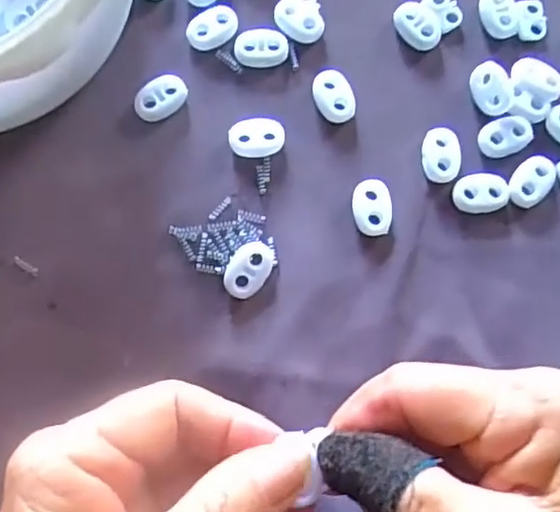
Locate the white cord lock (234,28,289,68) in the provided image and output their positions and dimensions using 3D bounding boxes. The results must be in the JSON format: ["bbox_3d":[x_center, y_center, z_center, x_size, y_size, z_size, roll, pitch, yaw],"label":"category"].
[{"bbox_3d":[-0.008,-0.088,0.266,0.022,0.004,0.016,-5,81,-4],"label":"white cord lock"}]

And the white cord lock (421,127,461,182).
[{"bbox_3d":[0.066,-0.042,0.261,0.015,0.004,0.023,3,81,-2],"label":"white cord lock"}]

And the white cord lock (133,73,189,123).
[{"bbox_3d":[-0.049,-0.065,0.261,0.023,0.006,0.015,-38,85,-8],"label":"white cord lock"}]

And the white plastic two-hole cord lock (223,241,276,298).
[{"bbox_3d":[-0.012,0.005,0.248,0.016,0.006,0.024,30,81,2],"label":"white plastic two-hole cord lock"}]

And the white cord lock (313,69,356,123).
[{"bbox_3d":[0.023,-0.066,0.265,0.015,0.005,0.022,-19,83,-6],"label":"white cord lock"}]

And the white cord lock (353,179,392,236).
[{"bbox_3d":[0.037,-0.019,0.256,0.015,0.004,0.022,0,81,-3],"label":"white cord lock"}]

